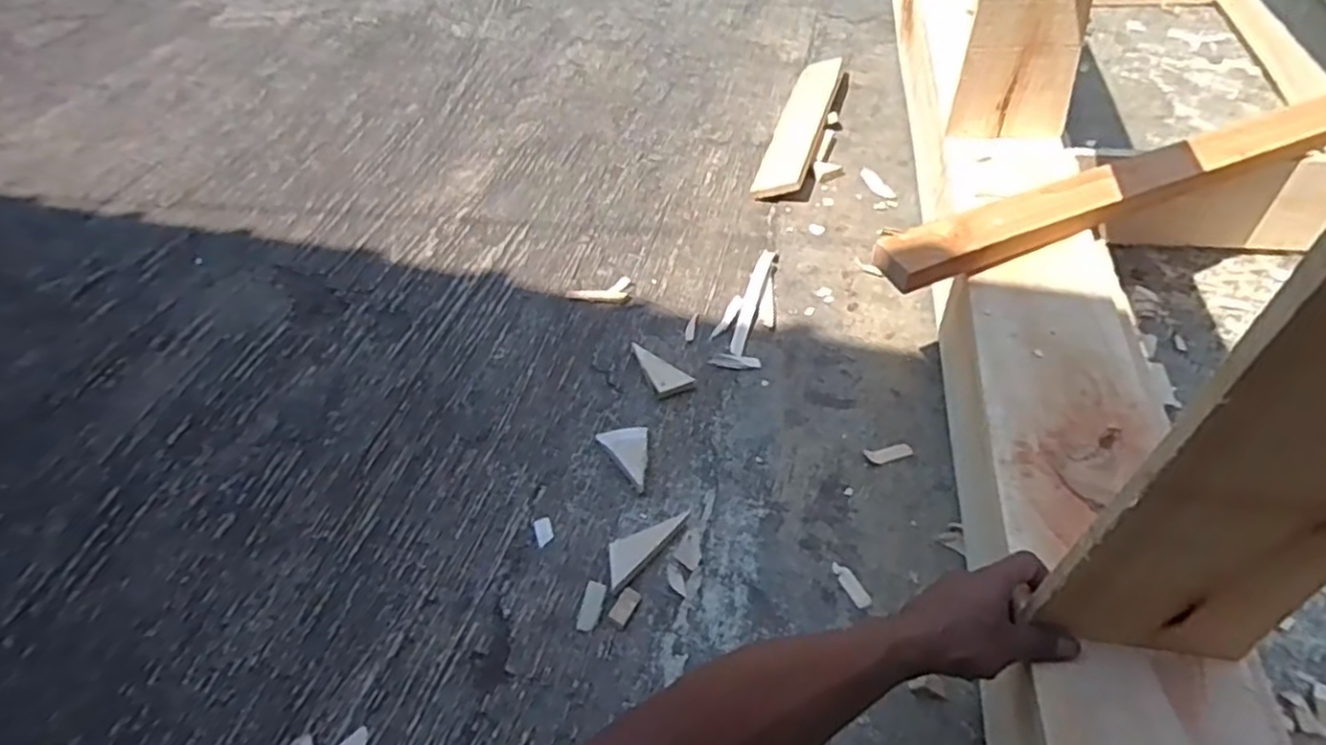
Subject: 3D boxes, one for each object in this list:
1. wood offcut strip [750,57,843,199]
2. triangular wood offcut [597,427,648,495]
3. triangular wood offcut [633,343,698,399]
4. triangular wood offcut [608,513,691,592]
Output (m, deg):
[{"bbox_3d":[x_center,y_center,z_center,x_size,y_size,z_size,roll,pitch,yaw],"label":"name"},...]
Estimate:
[{"bbox_3d":[0.259,-0.470,1.332,0.088,0.015,0.434,3,51,27],"label":"wood offcut strip"},{"bbox_3d":[-0.050,0.106,0.875,0.062,0.025,0.078,-1,51,1],"label":"triangular wood offcut"},{"bbox_3d":[0.000,-0.007,0.973,0.052,0.019,0.096,-21,53,-15],"label":"triangular wood offcut"},{"bbox_3d":[-0.024,0.192,0.802,0.040,0.012,0.123,34,59,26],"label":"triangular wood offcut"}]

